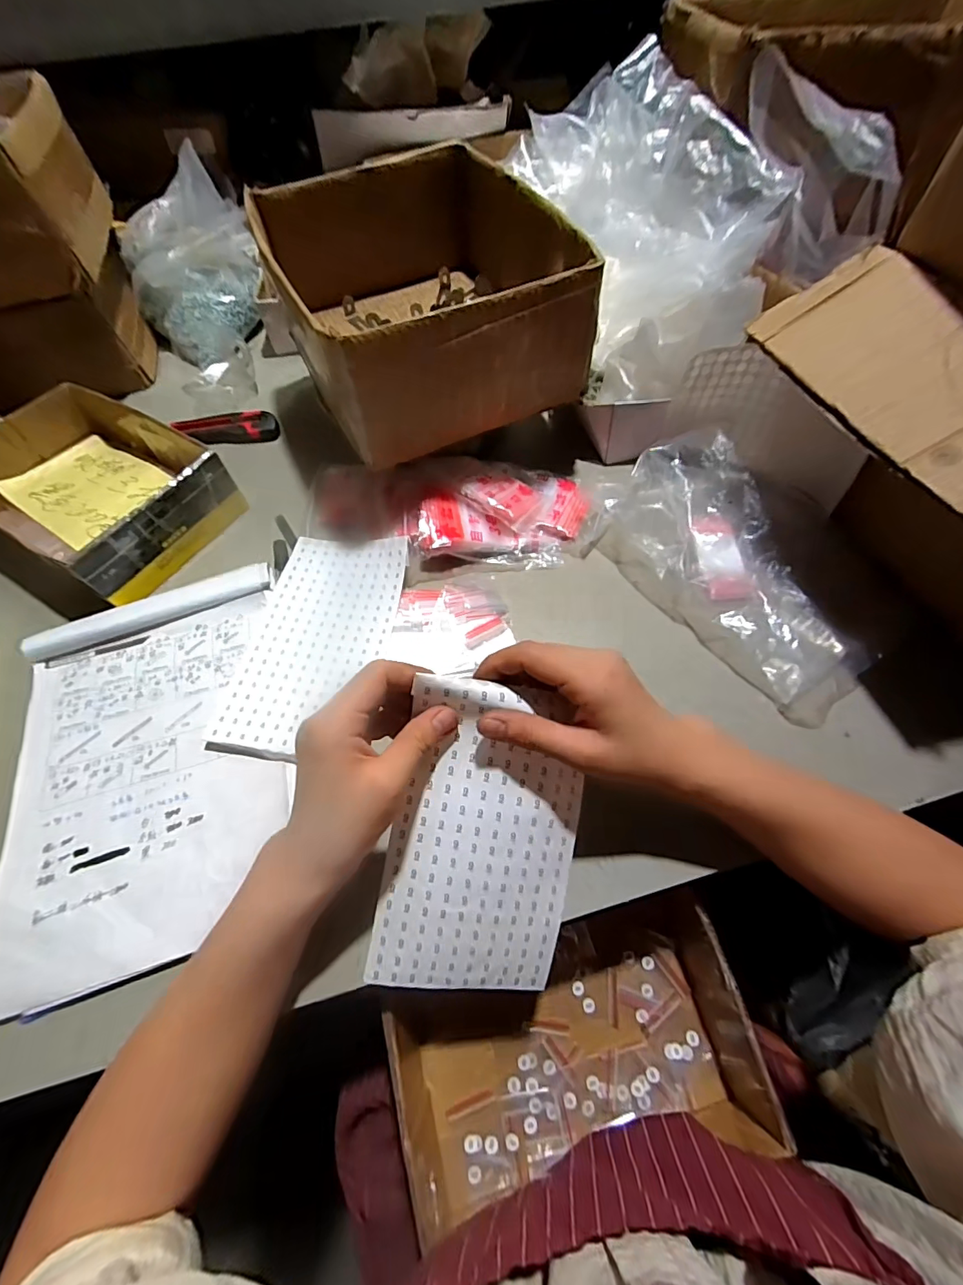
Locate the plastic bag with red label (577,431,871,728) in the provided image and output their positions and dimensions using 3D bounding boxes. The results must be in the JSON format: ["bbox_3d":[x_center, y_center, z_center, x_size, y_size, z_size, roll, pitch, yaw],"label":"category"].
[{"bbox_3d":[0.206,-0.081,0.450,0.145,0.058,0.326,-21,61,-9],"label":"plastic bag with red label"}]

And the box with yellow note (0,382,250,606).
[{"bbox_3d":[-0.416,-0.170,0.520,0.257,0.065,0.183,29,66,18],"label":"box with yellow note"}]

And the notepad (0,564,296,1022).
[{"bbox_3d":[-0.271,0.088,0.396,0.212,0.016,0.313,-16,61,-6],"label":"notepad"}]

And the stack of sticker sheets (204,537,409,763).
[{"bbox_3d":[-0.148,-0.006,0.439,0.123,0.017,0.224,7,61,7],"label":"stack of sticker sheets"}]

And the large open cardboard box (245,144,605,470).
[{"bbox_3d":[-0.066,-0.353,0.494,0.248,0.118,0.308,-22,62,-10],"label":"large open cardboard box"}]

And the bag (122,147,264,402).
[{"bbox_3d":[-0.375,-0.478,0.649,0.177,0.154,0.272,-25,62,-11],"label":"bag"}]

